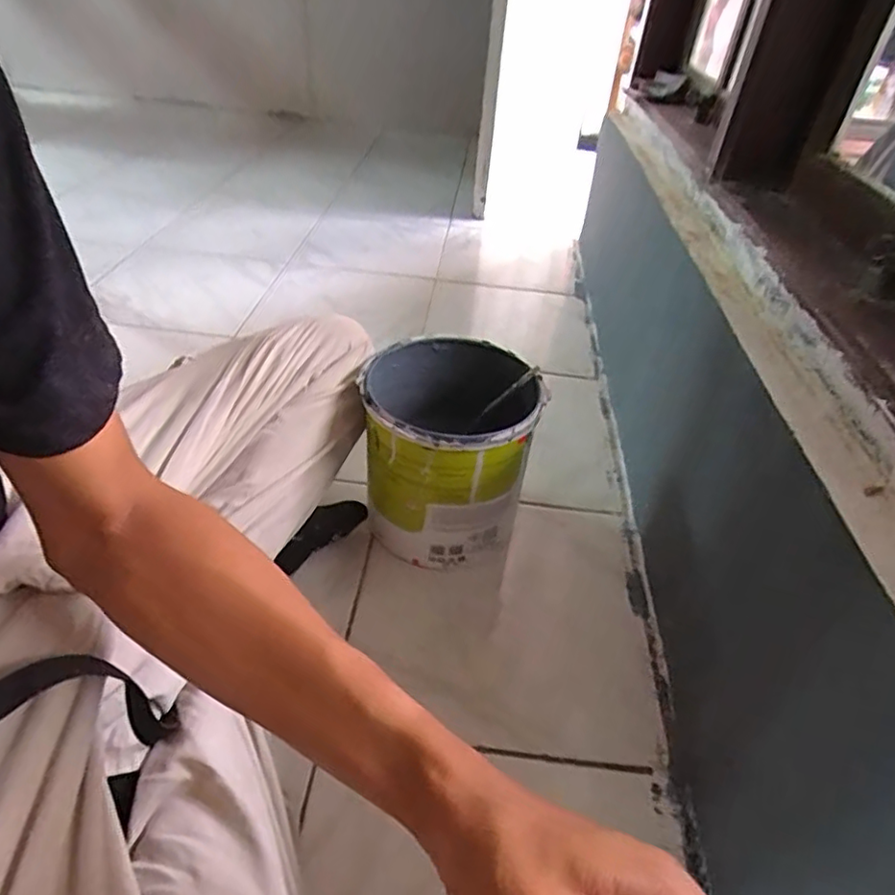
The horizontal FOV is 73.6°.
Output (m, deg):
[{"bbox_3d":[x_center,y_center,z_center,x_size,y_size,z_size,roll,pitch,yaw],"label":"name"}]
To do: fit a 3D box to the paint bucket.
[{"bbox_3d":[-0.003,0.008,0.662,0.184,0.196,0.176,3,40,-3],"label":"paint bucket"}]

